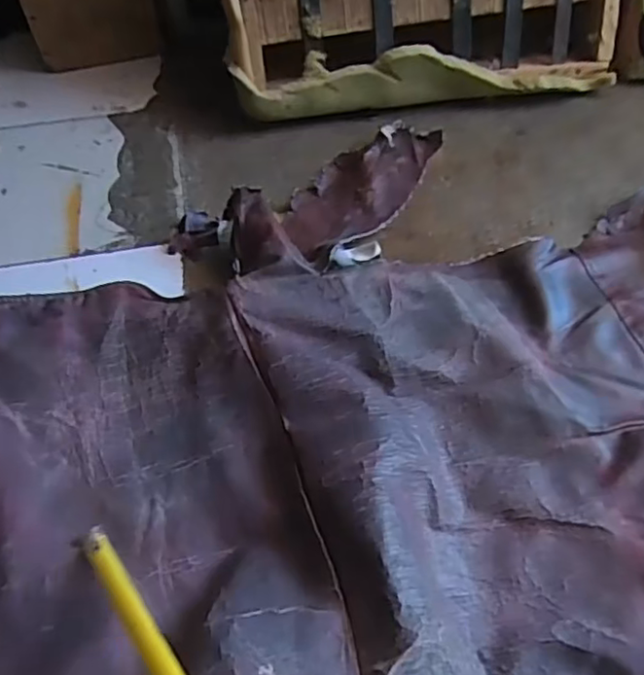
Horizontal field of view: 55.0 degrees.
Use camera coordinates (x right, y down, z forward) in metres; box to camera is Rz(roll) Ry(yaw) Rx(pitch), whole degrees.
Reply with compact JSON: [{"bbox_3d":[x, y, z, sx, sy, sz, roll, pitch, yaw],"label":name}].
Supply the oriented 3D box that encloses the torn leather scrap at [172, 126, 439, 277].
[{"bbox_3d":[0.001,-0.205,0.815,0.384,0.074,0.186,-39,62,-22],"label":"torn leather scrap"}]

